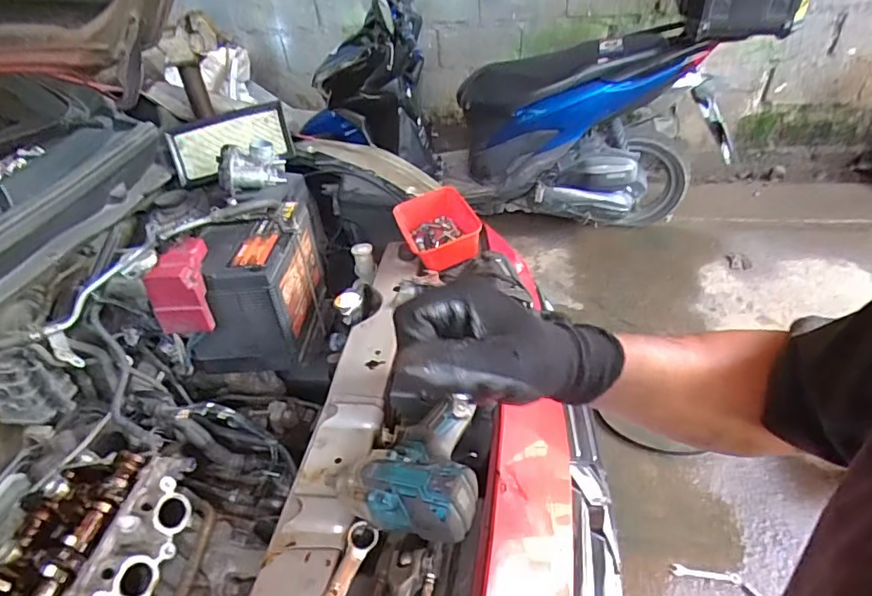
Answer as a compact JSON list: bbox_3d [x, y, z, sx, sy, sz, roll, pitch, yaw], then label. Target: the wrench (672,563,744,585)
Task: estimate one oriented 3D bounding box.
[{"bbox_3d":[0.649,0.662,1.304,0.151,0.009,0.030,5,41,13],"label":"wrench"}]

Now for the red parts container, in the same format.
[{"bbox_3d":[0.004,-0.118,0.922,0.120,0.059,0.170,-14,40,-11],"label":"red parts container"}]

